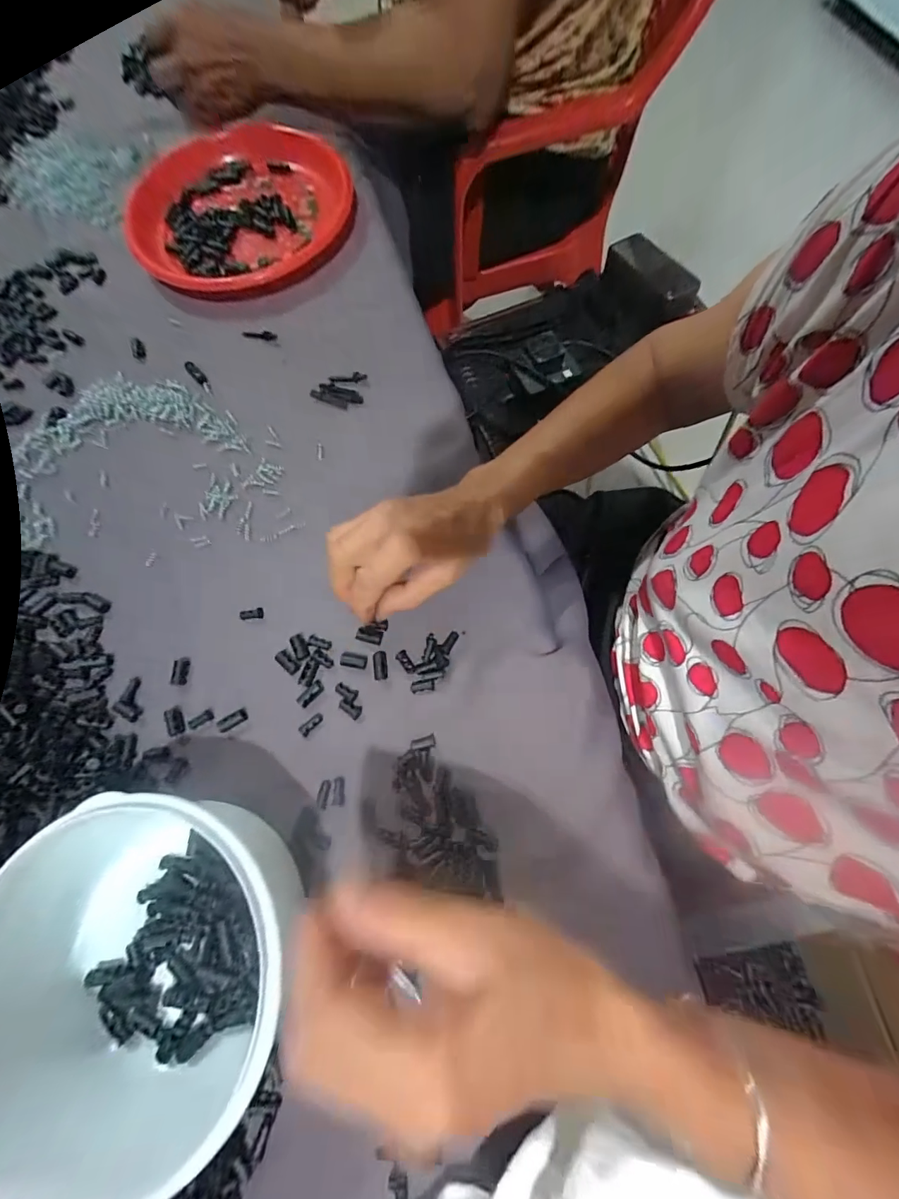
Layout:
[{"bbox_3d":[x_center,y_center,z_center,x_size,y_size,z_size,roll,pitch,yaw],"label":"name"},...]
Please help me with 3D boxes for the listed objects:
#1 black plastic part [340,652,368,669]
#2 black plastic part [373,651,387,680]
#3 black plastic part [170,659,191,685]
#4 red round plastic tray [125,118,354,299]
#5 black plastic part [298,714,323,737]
[{"bbox_3d":[-0.069,0.044,0.314,0.019,0.004,0.011,9,73,4],"label":"black plastic part"},{"bbox_3d":[-0.050,0.047,0.312,0.010,0.004,0.020,-7,73,-1],"label":"black plastic part"},{"bbox_3d":[-0.196,0.052,0.316,0.008,0.007,0.019,-3,73,1],"label":"black plastic part"},{"bbox_3d":[-0.211,-0.397,0.442,0.218,0.035,0.222,0,73,1],"label":"red round plastic tray"},{"bbox_3d":[-0.097,0.087,0.303,0.018,0.004,0.008,-43,76,-11],"label":"black plastic part"}]

